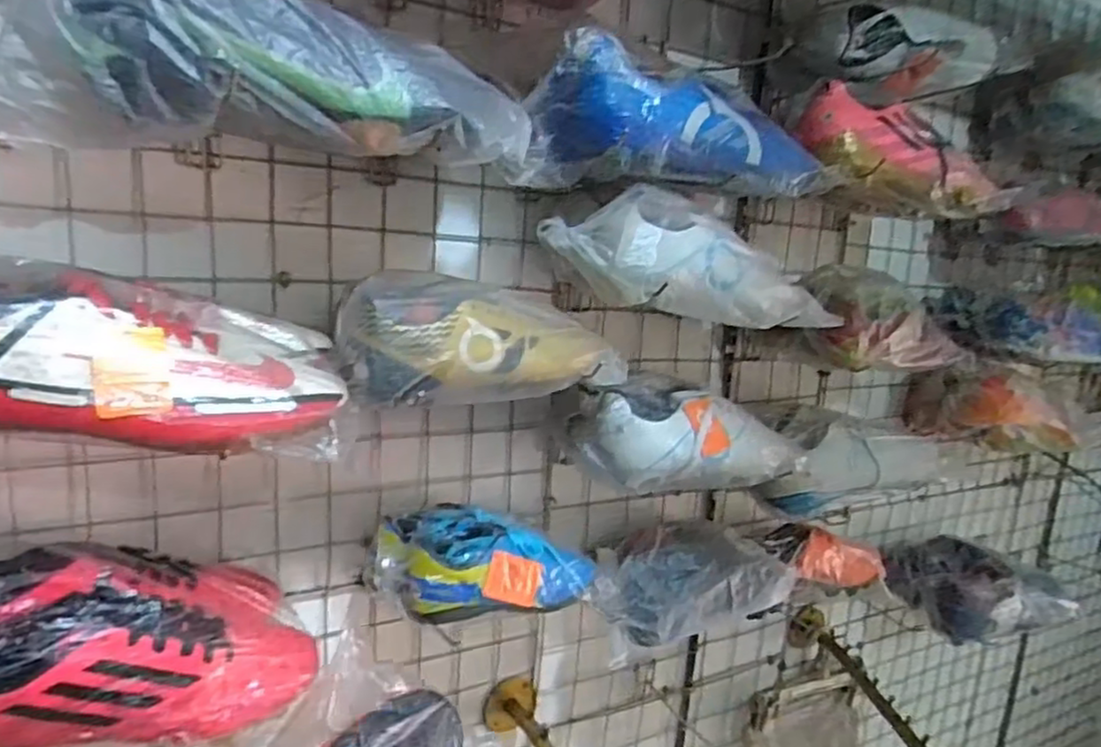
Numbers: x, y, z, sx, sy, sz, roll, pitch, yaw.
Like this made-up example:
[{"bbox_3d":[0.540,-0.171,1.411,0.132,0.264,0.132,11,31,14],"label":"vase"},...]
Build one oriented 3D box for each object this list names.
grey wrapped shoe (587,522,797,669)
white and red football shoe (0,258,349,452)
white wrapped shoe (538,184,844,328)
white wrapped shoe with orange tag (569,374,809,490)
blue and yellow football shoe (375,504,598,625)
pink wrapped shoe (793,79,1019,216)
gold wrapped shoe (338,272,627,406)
[{"bbox_3d":[0.141,0.234,0.784,0.274,0.096,0.120,-1,12,-29],"label":"grey wrapped shoe"},{"bbox_3d":[-0.285,-0.016,0.465,0.276,0.093,0.136,1,11,-19],"label":"white and red football shoe"},{"bbox_3d":[0.139,-0.103,0.649,0.292,0.102,0.078,1,11,-23],"label":"white wrapped shoe"},{"bbox_3d":[0.149,0.063,0.700,0.255,0.097,0.079,0,11,-25],"label":"white wrapped shoe with orange tag"},{"bbox_3d":[-0.058,0.175,0.663,0.200,0.069,0.119,-3,13,-38],"label":"blue and yellow football shoe"},{"bbox_3d":[0.379,-0.226,0.758,0.248,0.107,0.115,19,8,-11],"label":"pink wrapped shoe"},{"bbox_3d":[-0.050,-0.027,0.582,0.243,0.089,0.081,1,11,-23],"label":"gold wrapped shoe"}]

